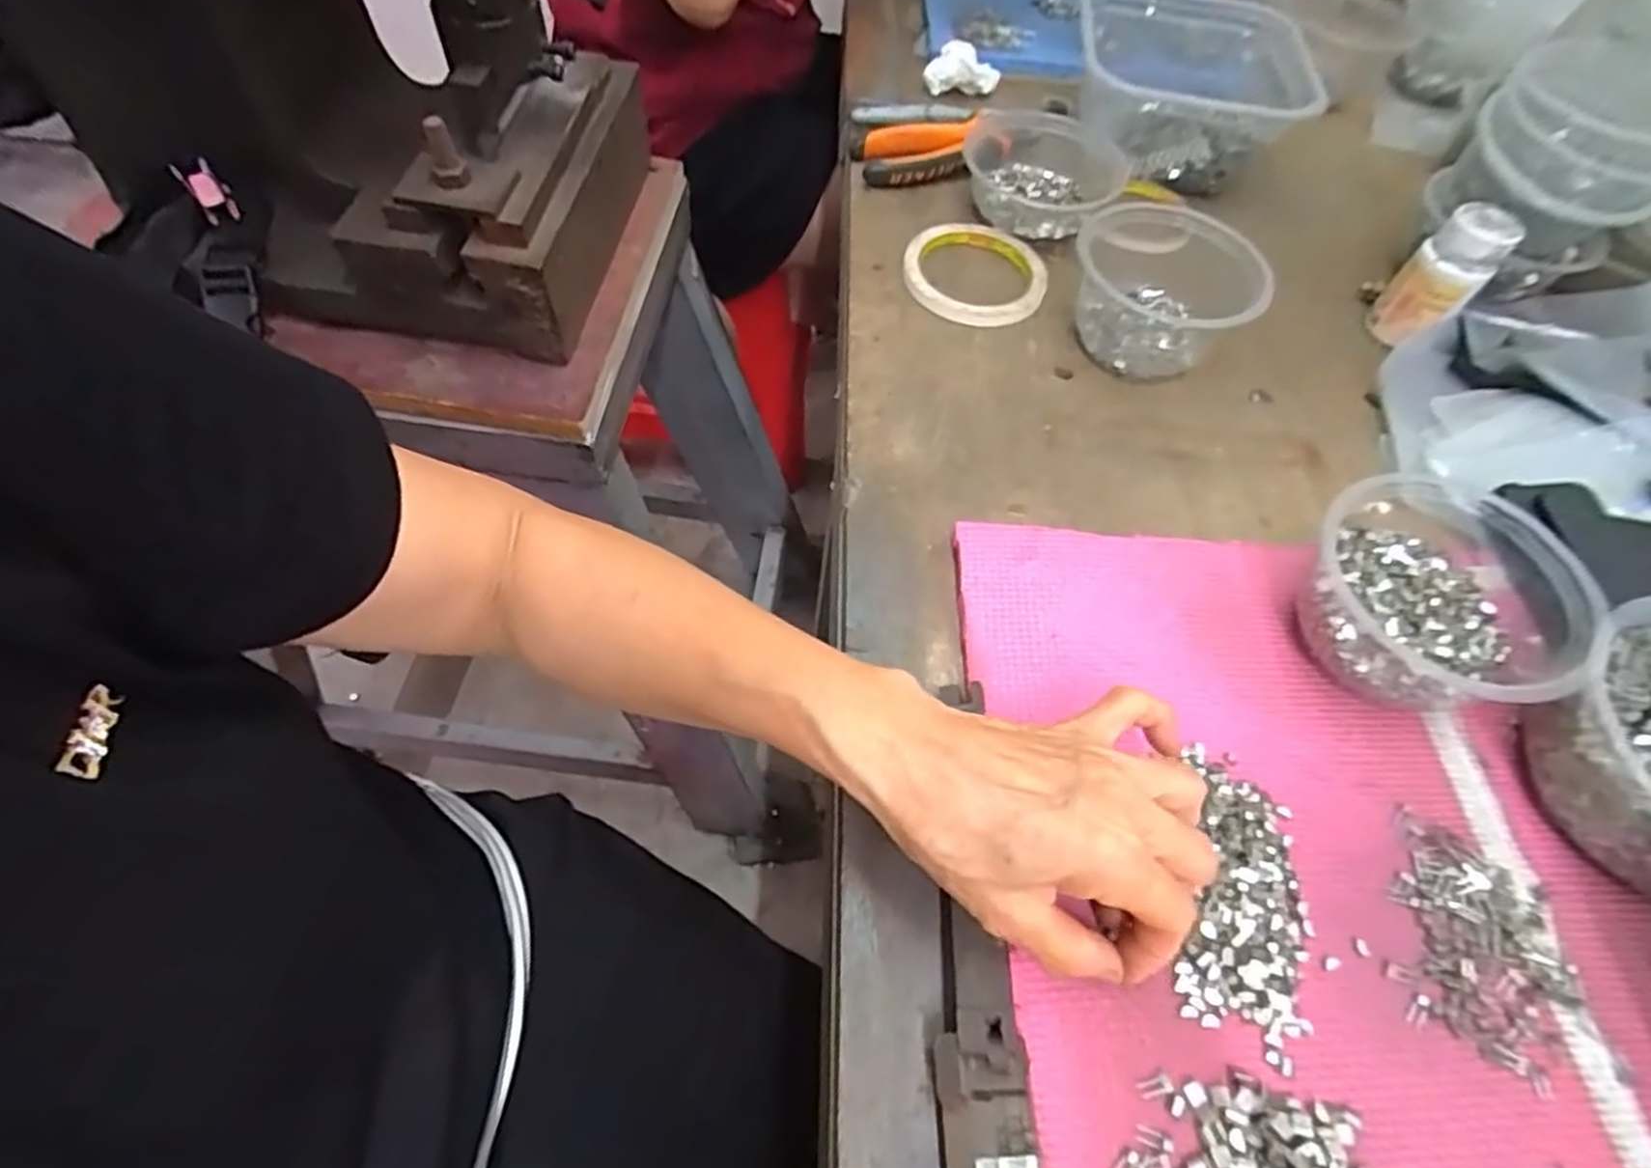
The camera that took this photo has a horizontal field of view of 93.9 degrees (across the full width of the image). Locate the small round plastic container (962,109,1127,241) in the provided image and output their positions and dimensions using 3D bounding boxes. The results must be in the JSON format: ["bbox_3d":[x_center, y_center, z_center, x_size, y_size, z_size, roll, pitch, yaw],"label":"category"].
[{"bbox_3d":[0.157,-0.305,0.571,0.120,0.037,0.111,19,60,10],"label":"small round plastic container"}]

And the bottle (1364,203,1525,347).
[{"bbox_3d":[0.401,-0.202,0.501,0.045,0.071,0.043,39,65,20],"label":"bottle"}]

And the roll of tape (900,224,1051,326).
[{"bbox_3d":[0.104,-0.217,0.539,0.097,0.015,0.097,1,58,-1],"label":"roll of tape"}]

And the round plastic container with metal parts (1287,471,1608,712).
[{"bbox_3d":[0.283,0.010,0.366,0.095,0.068,0.110,-29,64,-18],"label":"round plastic container with metal parts"}]

